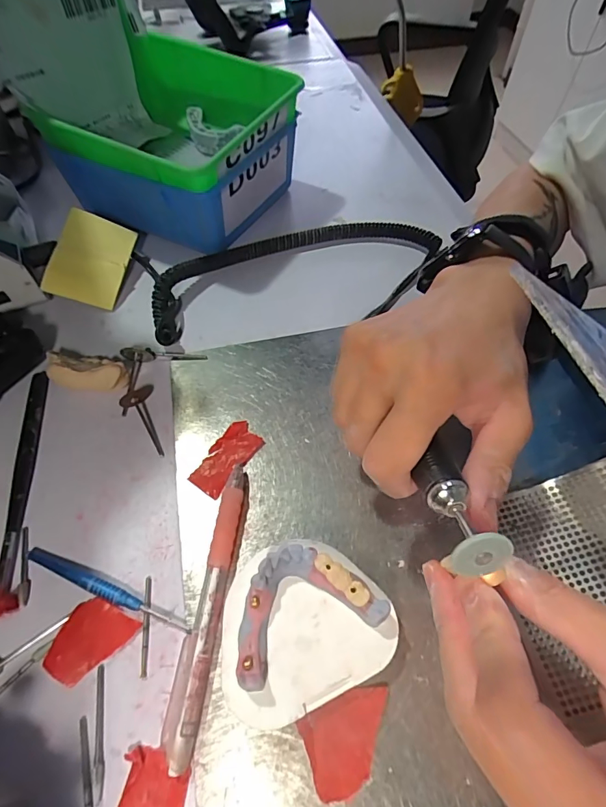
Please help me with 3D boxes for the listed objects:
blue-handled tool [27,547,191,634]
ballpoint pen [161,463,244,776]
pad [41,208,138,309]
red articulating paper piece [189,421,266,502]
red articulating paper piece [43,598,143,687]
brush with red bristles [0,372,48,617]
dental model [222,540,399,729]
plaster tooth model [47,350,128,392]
[{"bbox_3d":[-0.101,0.093,0.214,0.096,0.006,0.009,19,59,12],"label":"blue-handled tool"},{"bbox_3d":[-0.046,0.095,0.208,0.015,0.013,0.130,6,57,4],"label":"ballpoint pen"},{"bbox_3d":[-0.163,-0.113,0.325,0.049,0.007,0.071,15,72,-21],"label":"pad"},{"bbox_3d":[-0.046,0.032,0.252,0.024,0.004,0.047,31,62,19],"label":"red articulating paper piece"},{"bbox_3d":[-0.103,0.114,0.202,0.031,0.004,0.037,27,61,17],"label":"red articulating paper piece"},{"bbox_3d":[-0.164,0.044,0.245,0.017,0.009,0.147,-9,57,-6],"label":"brush with red bristles"},{"bbox_3d":[-0.001,0.098,0.191,0.076,0.031,0.065,-18,58,-12],"label":"dental model"},{"bbox_3d":[-0.141,-0.022,0.279,0.056,0.022,0.024,3,57,2],"label":"plaster tooth model"}]

